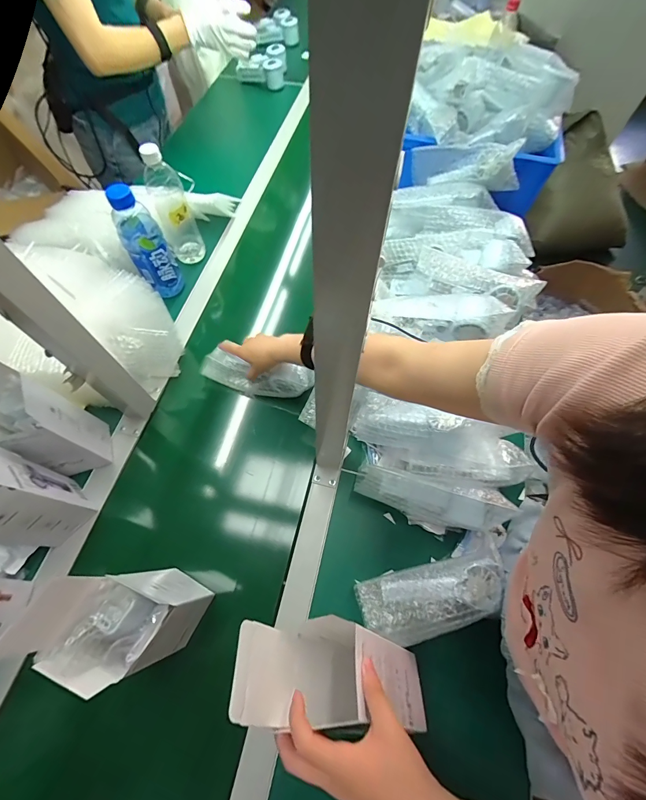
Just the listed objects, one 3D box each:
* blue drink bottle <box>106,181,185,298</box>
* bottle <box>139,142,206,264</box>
[{"bbox_3d":[-0.334,-0.298,0.653,0.071,0.215,0.089,-25,67,-13],"label":"blue drink bottle"},{"bbox_3d":[-0.297,-0.375,0.687,0.065,0.217,0.057,-25,67,-13],"label":"bottle"}]

